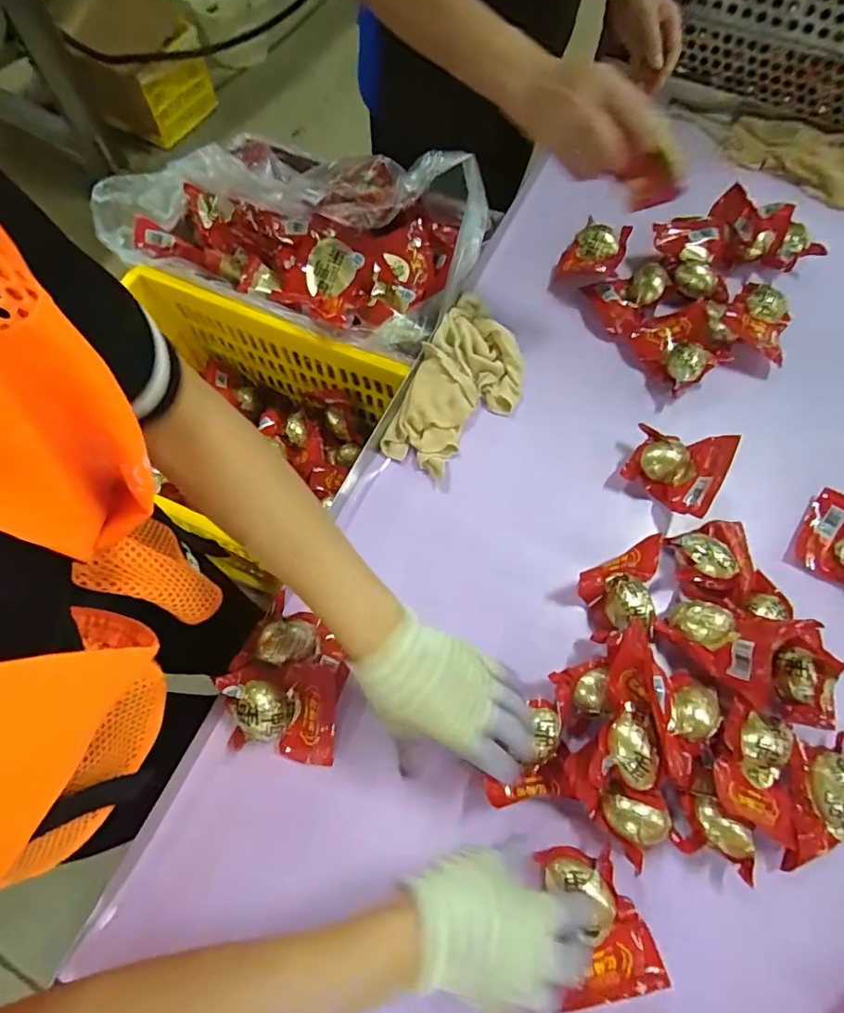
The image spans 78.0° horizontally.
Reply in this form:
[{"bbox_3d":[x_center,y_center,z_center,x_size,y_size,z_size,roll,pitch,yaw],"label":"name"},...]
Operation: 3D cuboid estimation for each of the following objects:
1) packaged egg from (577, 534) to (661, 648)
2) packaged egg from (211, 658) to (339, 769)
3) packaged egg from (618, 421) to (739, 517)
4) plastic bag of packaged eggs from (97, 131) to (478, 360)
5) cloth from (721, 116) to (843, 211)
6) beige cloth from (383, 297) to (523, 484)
[{"bbox_3d":[0.206,0.084,0.515,0.104,0.038,0.070,-25,71,-9],"label":"packaged egg"},{"bbox_3d":[-0.135,0.190,0.483,0.107,0.047,0.077,9,69,3],"label":"packaged egg"},{"bbox_3d":[0.279,-0.042,0.570,0.097,0.056,0.085,30,72,11],"label":"packaged egg"},{"bbox_3d":[-0.157,-0.394,0.715,0.477,0.154,0.284,23,71,8],"label":"plastic bag of packaged eggs"},{"bbox_3d":[0.543,-0.493,0.741,0.219,0.031,0.088,33,72,11],"label":"cloth"},{"bbox_3d":[0.048,-0.143,0.612,0.122,0.039,0.229,29,72,10],"label":"beige cloth"}]

